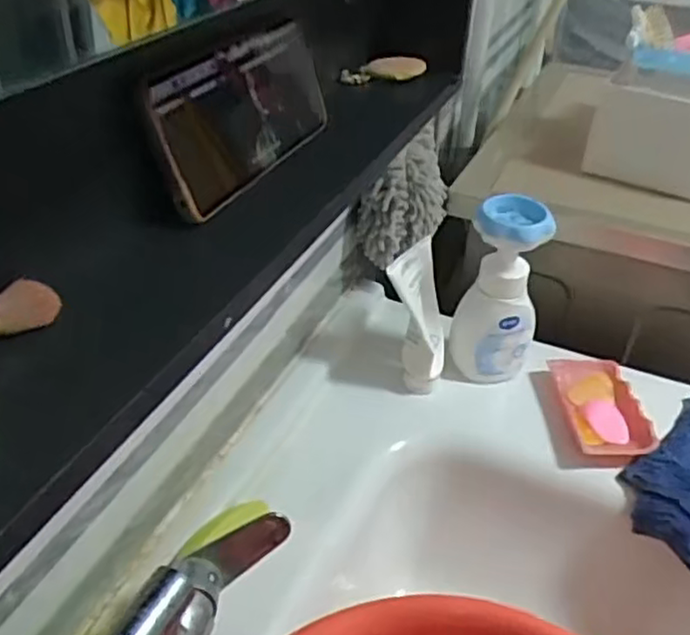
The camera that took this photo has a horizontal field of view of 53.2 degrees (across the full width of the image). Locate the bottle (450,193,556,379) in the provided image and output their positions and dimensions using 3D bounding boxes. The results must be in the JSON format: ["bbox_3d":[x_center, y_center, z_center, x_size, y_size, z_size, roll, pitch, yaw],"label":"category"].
[{"bbox_3d":[0.151,-0.020,0.666,0.070,0.179,0.060,18,39,20],"label":"bottle"}]

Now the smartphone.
[{"bbox_3d":[-0.056,-0.122,0.406,0.011,0.073,0.168,1,31,29],"label":"smartphone"}]

